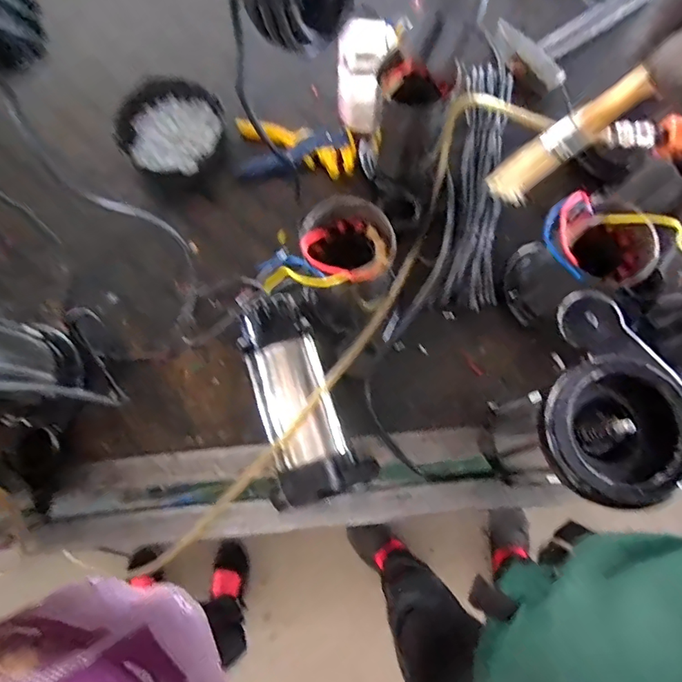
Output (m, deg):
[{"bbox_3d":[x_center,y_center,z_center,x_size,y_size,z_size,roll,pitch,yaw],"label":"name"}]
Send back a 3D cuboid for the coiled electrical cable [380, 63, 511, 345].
[{"bbox_3d":[0.168,-0.188,0.646,0.112,0.050,0.398,14,78,4],"label":"coiled electrical cable"}]

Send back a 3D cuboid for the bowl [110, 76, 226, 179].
[{"bbox_3d":[-0.237,-0.295,0.671,0.141,0.078,0.116,-15,77,-3],"label":"bowl"}]

